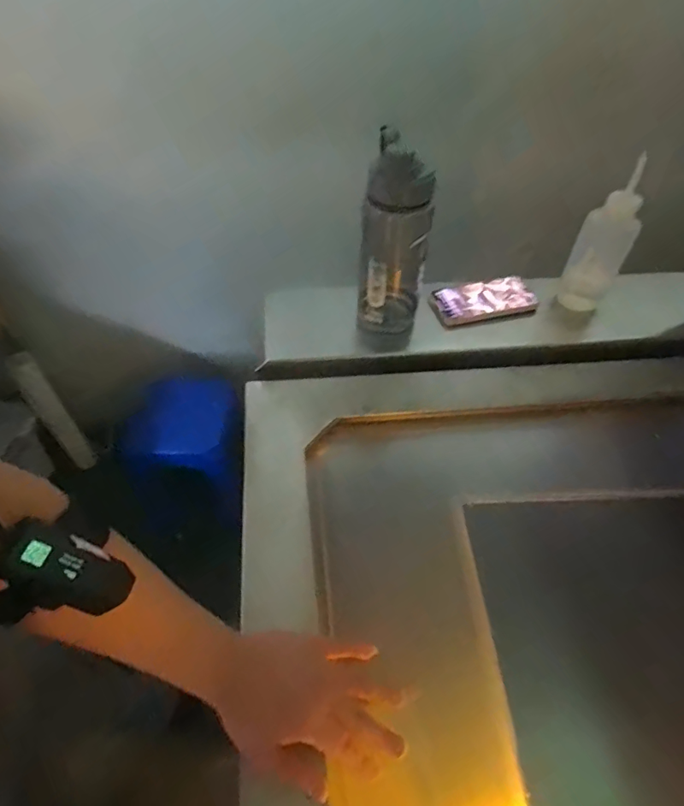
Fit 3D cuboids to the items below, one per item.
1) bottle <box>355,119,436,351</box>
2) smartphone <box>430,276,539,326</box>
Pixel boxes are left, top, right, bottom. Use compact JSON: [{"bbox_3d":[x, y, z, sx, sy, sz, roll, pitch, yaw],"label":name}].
[{"bbox_3d":[0.071,-0.202,0.654,0.095,0.254,0.087,6,50,4],"label":"bottle"},{"bbox_3d":[0.227,-0.164,0.765,0.167,0.013,0.077,-13,58,-12],"label":"smartphone"}]

